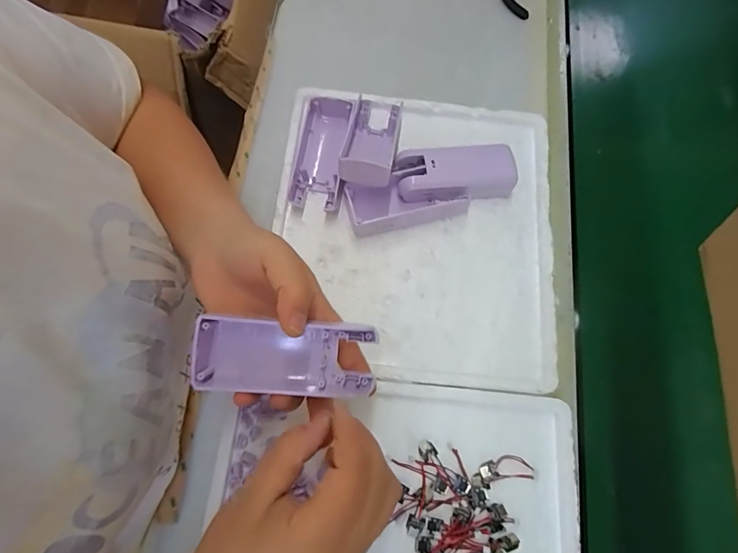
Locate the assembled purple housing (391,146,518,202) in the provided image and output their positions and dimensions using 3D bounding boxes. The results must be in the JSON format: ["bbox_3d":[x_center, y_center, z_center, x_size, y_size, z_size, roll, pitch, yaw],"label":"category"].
[{"bbox_3d":[0.079,-0.092,0.368,0.107,0.030,0.044,-4,73,-3],"label":"assembled purple housing"}]

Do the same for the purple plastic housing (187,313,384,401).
[{"bbox_3d":[-0.053,0.051,0.251,0.112,0.019,0.044,5,73,-4],"label":"purple plastic housing"}]

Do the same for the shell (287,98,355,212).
[{"bbox_3d":[-0.044,-0.113,0.372,0.045,0.025,0.107,8,73,1],"label":"shell"}]

